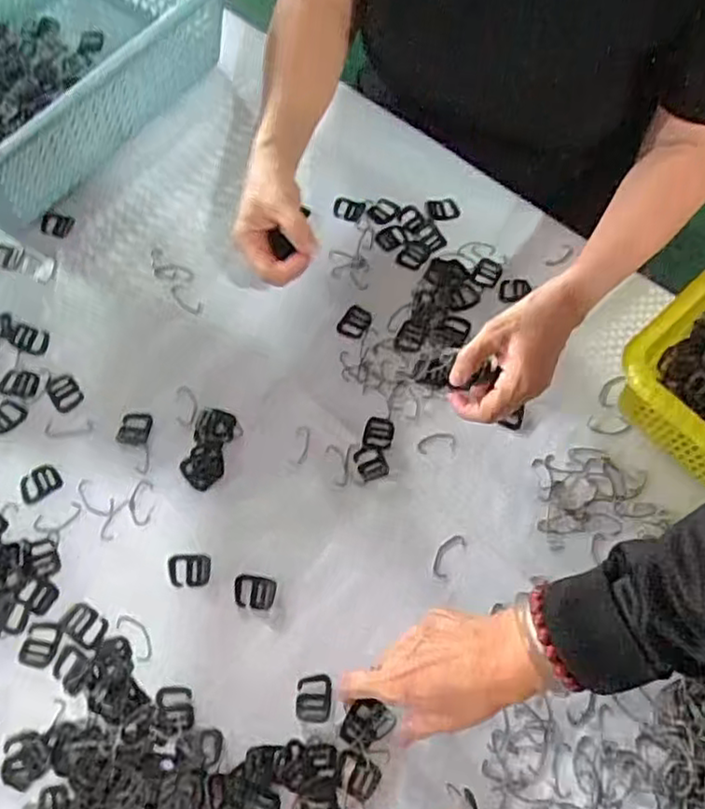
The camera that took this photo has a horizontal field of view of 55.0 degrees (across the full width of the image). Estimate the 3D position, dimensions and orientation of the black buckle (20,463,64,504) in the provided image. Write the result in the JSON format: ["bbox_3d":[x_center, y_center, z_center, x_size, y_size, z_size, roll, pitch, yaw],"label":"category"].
[{"bbox_3d":[-0.257,0.065,0.555,0.033,0.004,0.024,-35,73,-17],"label":"black buckle"}]

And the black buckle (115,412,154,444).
[{"bbox_3d":[-0.186,0.020,0.579,0.026,0.004,0.030,11,66,2],"label":"black buckle"}]

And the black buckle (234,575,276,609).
[{"bbox_3d":[-0.077,0.147,0.531,0.031,0.004,0.025,9,66,0],"label":"black buckle"}]

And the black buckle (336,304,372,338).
[{"bbox_3d":[0.002,-0.077,0.631,0.024,0.004,0.034,33,69,11],"label":"black buckle"}]

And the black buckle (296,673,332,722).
[{"bbox_3d":[-0.029,0.219,0.505,0.025,0.004,0.032,3,66,-2],"label":"black buckle"}]

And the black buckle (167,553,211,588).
[{"bbox_3d":[-0.129,0.131,0.537,0.032,0.004,0.026,-1,67,-4],"label":"black buckle"}]

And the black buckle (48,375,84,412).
[{"bbox_3d":[-0.251,-0.011,0.589,0.025,0.004,0.034,-30,72,-15],"label":"black buckle"}]

